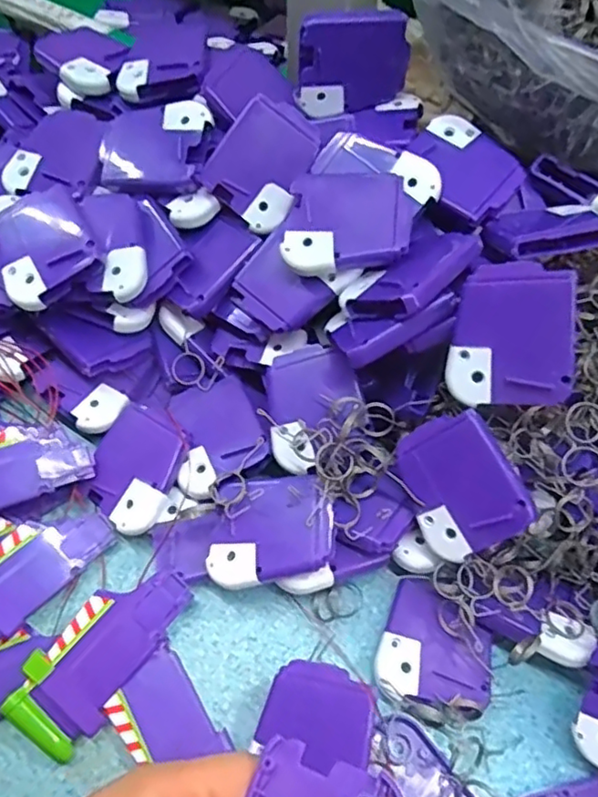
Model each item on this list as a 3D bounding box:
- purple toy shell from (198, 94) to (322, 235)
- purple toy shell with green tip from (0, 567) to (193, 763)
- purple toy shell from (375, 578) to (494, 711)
[{"bbox_3d":[-0.017,-0.126,0.331,0.051,0.007,0.061,43,98,-2],"label":"purple toy shell"},{"bbox_3d":[-0.093,0.119,0.292,0.039,0.016,0.089,32,65,16],"label":"purple toy shell with green tip"},{"bbox_3d":[0.066,0.120,0.295,0.051,0.020,0.053,20,63,10],"label":"purple toy shell"}]

